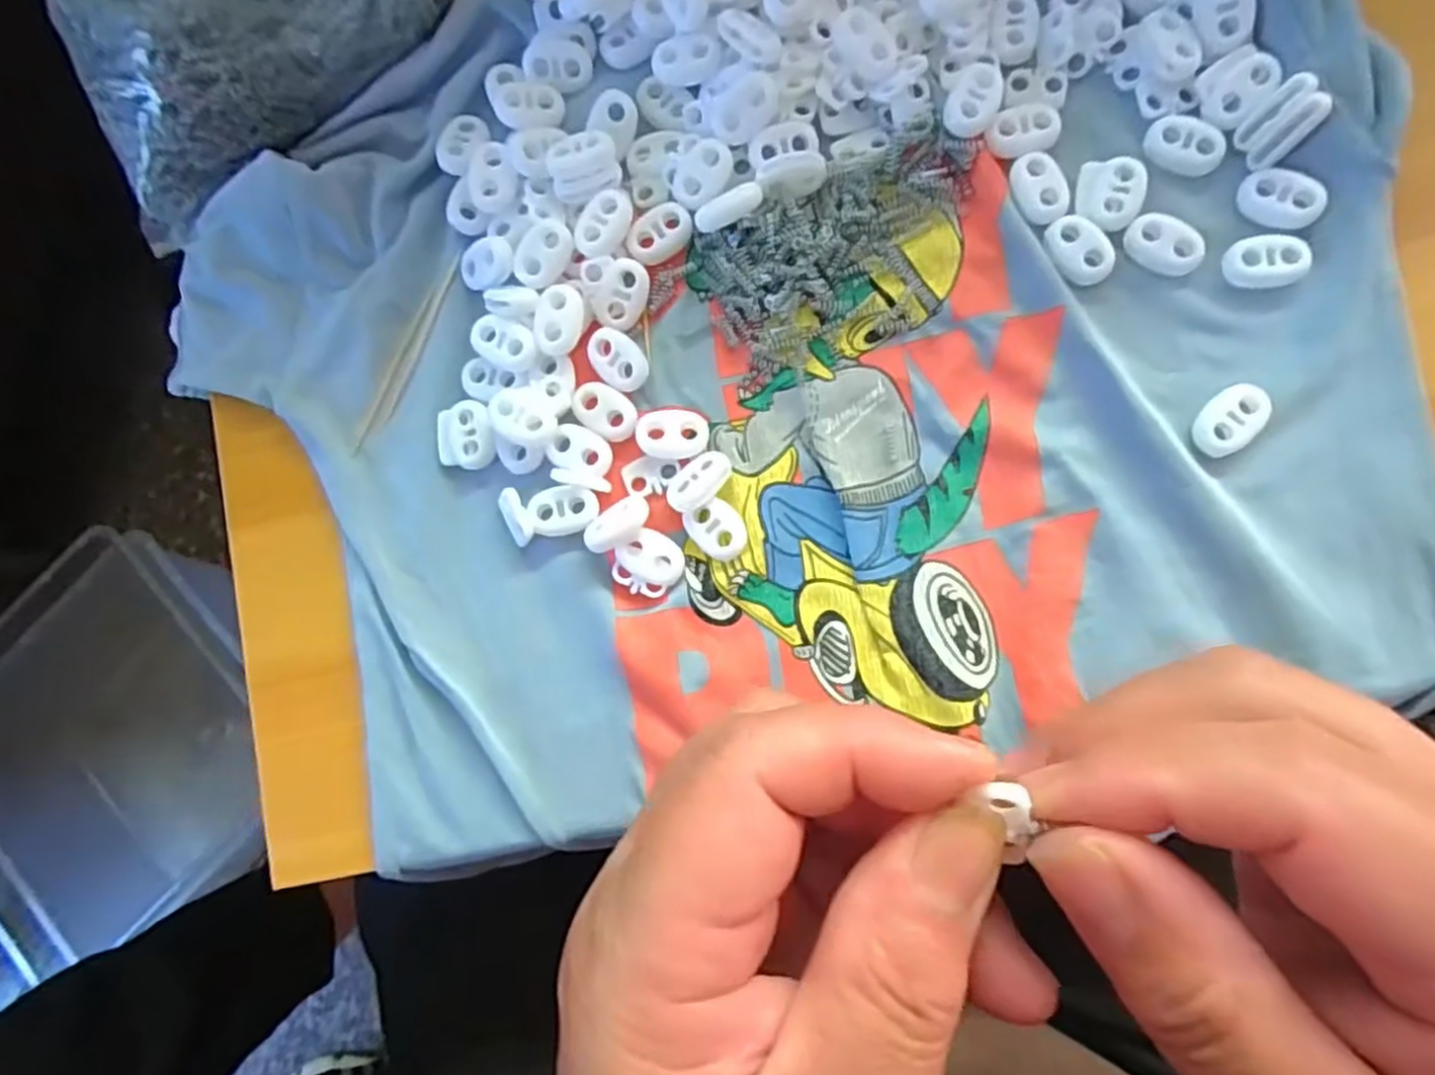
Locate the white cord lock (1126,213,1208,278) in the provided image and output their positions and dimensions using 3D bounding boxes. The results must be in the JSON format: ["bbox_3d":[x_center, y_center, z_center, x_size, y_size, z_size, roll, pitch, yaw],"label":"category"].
[{"bbox_3d":[0.133,-0.087,0.222,0.023,0.004,0.015,37,91,8],"label":"white cord lock"}]

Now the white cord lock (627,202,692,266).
[{"bbox_3d":[-0.018,-0.097,0.240,0.022,0.004,0.015,-41,82,2],"label":"white cord lock"}]

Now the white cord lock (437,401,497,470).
[{"bbox_3d":[-0.081,-0.033,0.242,0.019,0.004,0.022,-9,85,6],"label":"white cord lock"}]

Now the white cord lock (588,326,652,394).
[{"bbox_3d":[-0.031,-0.057,0.237,0.015,0.004,0.023,-38,83,3],"label":"white cord lock"}]

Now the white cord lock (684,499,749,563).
[{"bbox_3d":[0.000,-0.002,0.228,0.016,0.004,0.019,-34,83,3],"label":"white cord lock"}]

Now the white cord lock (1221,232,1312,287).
[{"bbox_3d":[0.160,-0.081,0.217,0.023,0.004,0.015,-8,85,6],"label":"white cord lock"}]

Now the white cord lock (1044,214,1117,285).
[{"bbox_3d":[0.109,-0.086,0.224,0.016,0.004,0.022,-40,83,3],"label":"white cord lock"}]

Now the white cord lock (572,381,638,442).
[{"bbox_3d":[-0.035,-0.040,0.237,0.024,0.005,0.015,35,90,8],"label":"white cord lock"}]

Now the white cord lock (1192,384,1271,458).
[{"bbox_3d":[0.147,-0.034,0.215,0.015,0.005,0.022,45,92,8],"label":"white cord lock"}]

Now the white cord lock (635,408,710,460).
[{"bbox_3d":[-0.014,-0.032,0.234,0.022,0.006,0.015,-4,85,6],"label":"white cord lock"}]

